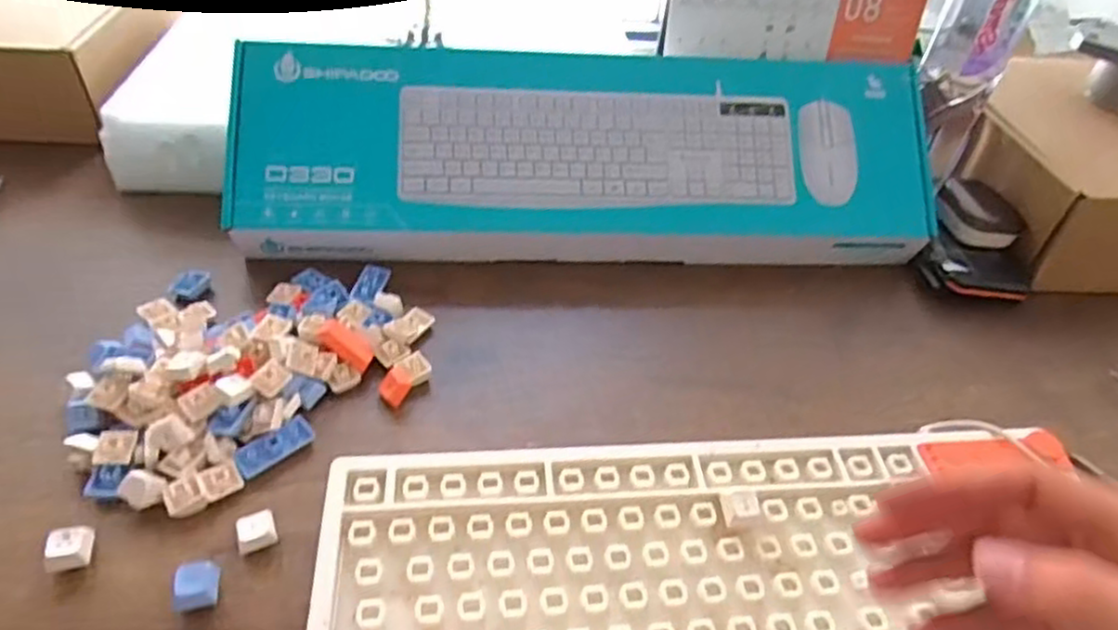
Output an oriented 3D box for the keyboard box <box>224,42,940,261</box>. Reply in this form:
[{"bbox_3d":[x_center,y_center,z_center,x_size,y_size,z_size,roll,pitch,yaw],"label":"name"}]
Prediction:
[{"bbox_3d":[0.027,-0.131,0.547,0.530,0.045,0.178,0,81,-7],"label":"keyboard box"}]

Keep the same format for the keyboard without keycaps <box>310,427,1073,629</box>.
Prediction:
[{"bbox_3d":[0.073,0.126,0.342,0.363,0.034,0.140,1,41,-7],"label":"keyboard without keycaps"}]

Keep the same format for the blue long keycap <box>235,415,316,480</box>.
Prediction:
[{"bbox_3d":[-0.159,0.074,0.392,0.043,0.009,0.018,-35,98,-35],"label":"blue long keycap"}]

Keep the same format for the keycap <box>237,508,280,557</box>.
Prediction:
[{"bbox_3d":[-0.152,0.109,0.352,0.018,0.013,0.019,-11,44,-19],"label":"keycap"}]

